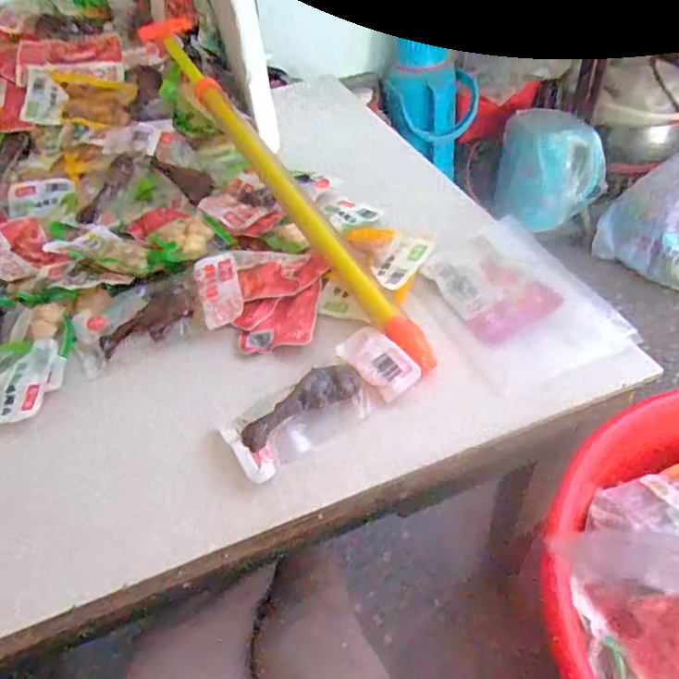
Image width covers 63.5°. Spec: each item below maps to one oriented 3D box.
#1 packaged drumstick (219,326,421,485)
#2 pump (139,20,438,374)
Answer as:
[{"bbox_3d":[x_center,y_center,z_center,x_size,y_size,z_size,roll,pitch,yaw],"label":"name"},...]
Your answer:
[{"bbox_3d":[-0.018,0.047,0.453,0.160,0.018,0.072,-30,50,-20],"label":"packaged drumstick"},{"bbox_3d":[-0.077,-0.192,0.595,0.043,0.033,0.585,-27,63,-18],"label":"pump"}]

